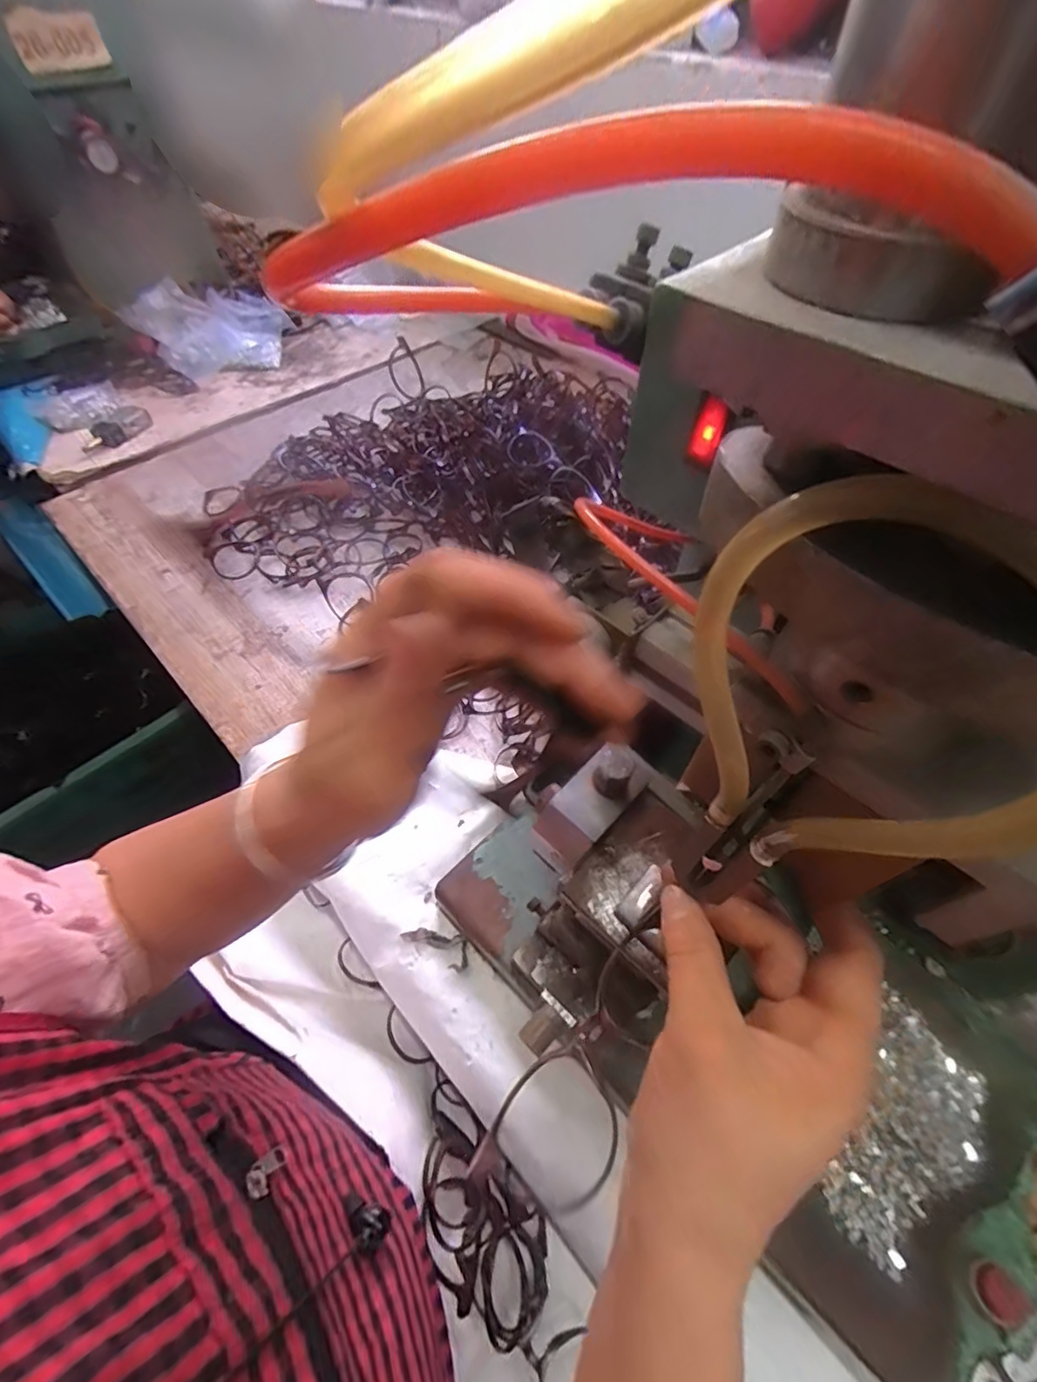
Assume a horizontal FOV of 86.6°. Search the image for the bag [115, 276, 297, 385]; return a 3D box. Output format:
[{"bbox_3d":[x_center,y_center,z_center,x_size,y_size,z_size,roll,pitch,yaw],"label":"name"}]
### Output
[{"bbox_3d":[-0.463,-0.545,0.830,0.227,0.094,0.093,-15,57,-10],"label":"bag"}]

